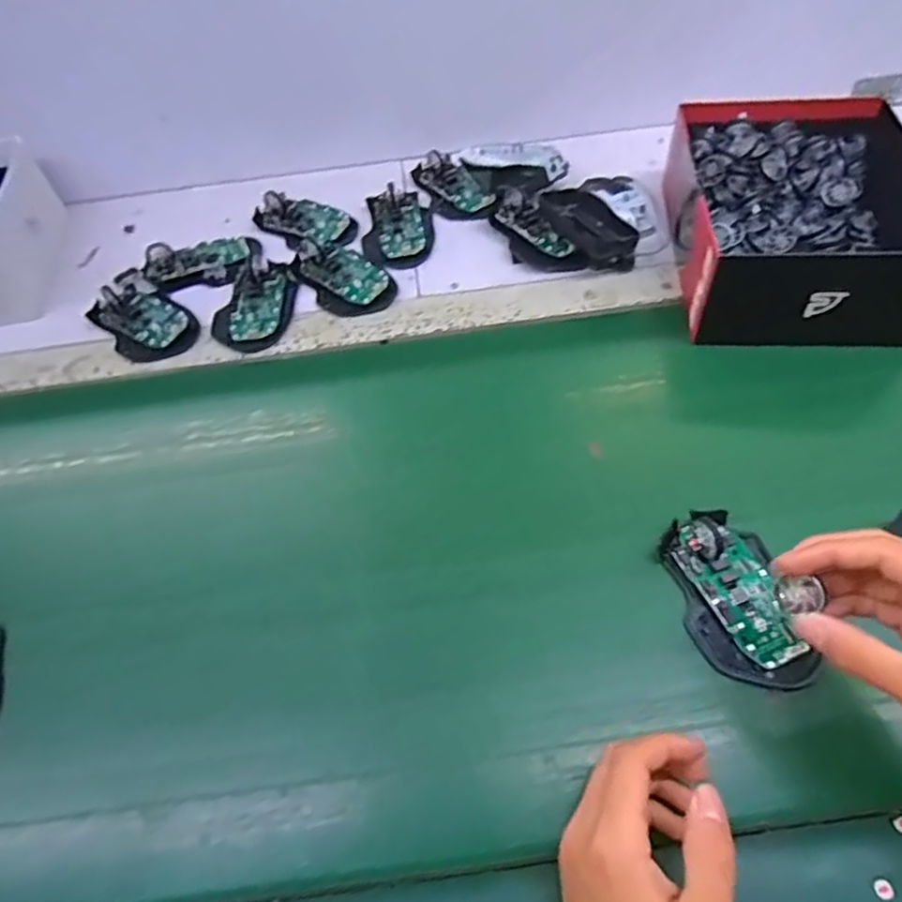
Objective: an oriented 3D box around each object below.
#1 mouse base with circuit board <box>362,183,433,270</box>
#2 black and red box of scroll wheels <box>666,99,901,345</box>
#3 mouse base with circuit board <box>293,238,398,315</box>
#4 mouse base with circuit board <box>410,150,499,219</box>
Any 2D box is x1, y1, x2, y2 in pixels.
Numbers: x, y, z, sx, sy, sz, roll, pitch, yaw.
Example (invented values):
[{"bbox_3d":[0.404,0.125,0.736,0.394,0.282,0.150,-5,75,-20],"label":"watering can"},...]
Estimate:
[{"bbox_3d":[-0.056,-0.234,0.653,0.070,0.023,0.113,-6,55,1],"label":"mouse base with circuit board"},{"bbox_3d":[0.302,-0.208,0.566,0.187,0.083,0.250,1,55,6],"label":"black and red box of scroll wheels"},{"bbox_3d":[-0.109,-0.172,0.617,0.064,0.020,0.116,-39,61,-20],"label":"mouse base with circuit board"},{"bbox_3d":[0.003,-0.286,0.687,0.056,0.019,0.111,-30,58,-15],"label":"mouse base with circuit board"}]

